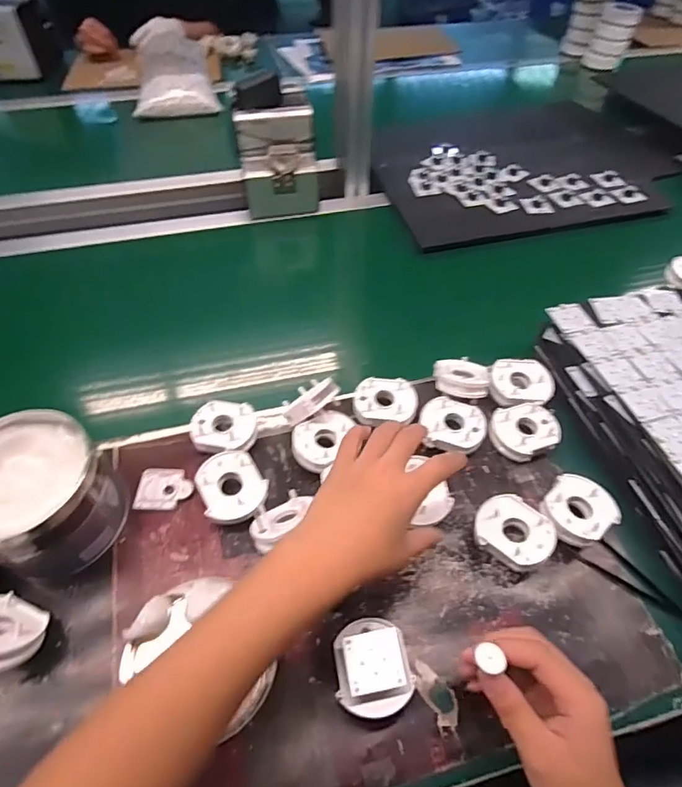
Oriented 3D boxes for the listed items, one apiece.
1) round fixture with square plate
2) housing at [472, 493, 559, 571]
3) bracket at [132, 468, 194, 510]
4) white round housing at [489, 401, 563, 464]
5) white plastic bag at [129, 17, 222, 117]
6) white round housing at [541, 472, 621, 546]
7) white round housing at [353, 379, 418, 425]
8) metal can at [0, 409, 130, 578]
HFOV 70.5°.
[{"bbox_3d":[0.027,0.227,0.404,0.060,0.046,0.071,-2,54,-2],"label":"round fixture with square plate"},{"bbox_3d":[0.166,0.138,0.474,0.061,0.038,0.072,-39,63,-25],"label":"housing"},{"bbox_3d":[-0.188,0.102,0.517,0.056,0.009,0.046,1,54,1],"label":"bracket"},{"bbox_3d":[0.207,0.043,0.547,0.070,0.035,0.064,0,54,0],"label":"white round housing"},{"bbox_3d":[-0.433,-0.838,1.207,0.187,0.067,0.510,-13,54,-10],"label":"white plastic bag"},{"bbox_3d":[0.237,0.123,0.490,0.064,0.045,0.074,37,62,23],"label":"white round housing"},{"bbox_3d":[0.052,0.009,0.562,0.073,0.018,0.056,-4,54,-3],"label":"white round housing"},{"bbox_3d":[-0.287,0.096,0.466,0.129,0.099,0.125,0,54,0],"label":"metal can"}]

